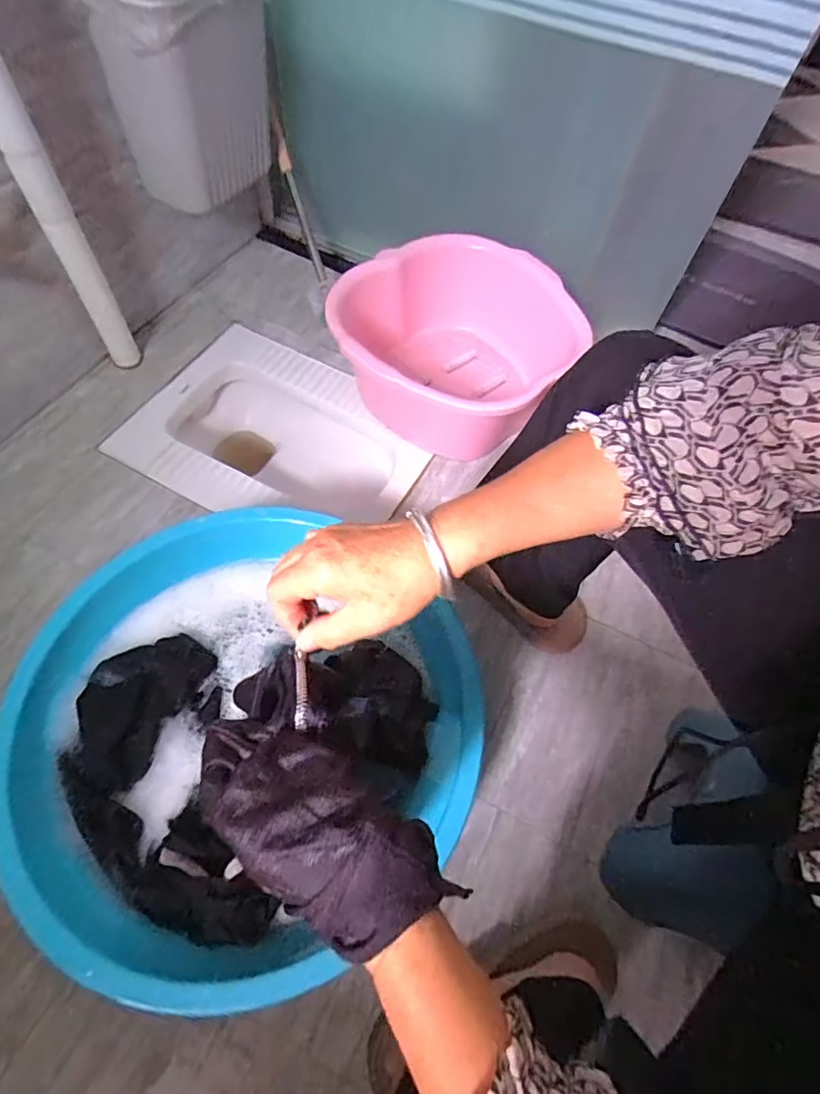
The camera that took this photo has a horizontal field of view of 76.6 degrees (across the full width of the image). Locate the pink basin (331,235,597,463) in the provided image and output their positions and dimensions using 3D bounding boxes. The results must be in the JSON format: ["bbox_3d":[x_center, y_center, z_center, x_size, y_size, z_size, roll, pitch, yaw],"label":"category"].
[{"bbox_3d":[0.072,-0.343,0.906,0.381,0.185,0.365,2,61,-3],"label":"pink basin"}]

